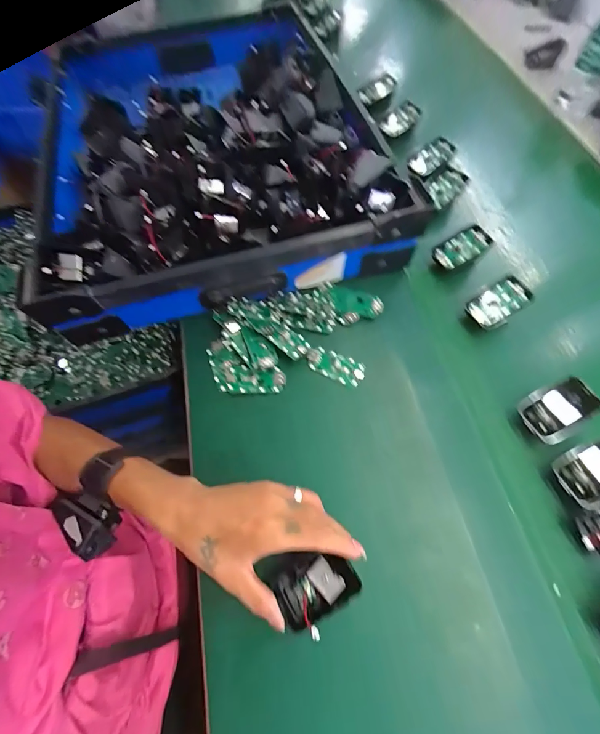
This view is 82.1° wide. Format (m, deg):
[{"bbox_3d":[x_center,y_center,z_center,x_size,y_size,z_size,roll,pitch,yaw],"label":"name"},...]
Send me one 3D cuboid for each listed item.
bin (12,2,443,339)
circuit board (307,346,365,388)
[{"bbox_3d":[-0.122,-0.279,0.447,0.410,0.085,0.396,-15,65,-8],"label":"bin"},{"bbox_3d":[0.040,-0.001,0.389,0.065,0.007,0.031,25,65,12],"label":"circuit board"}]

